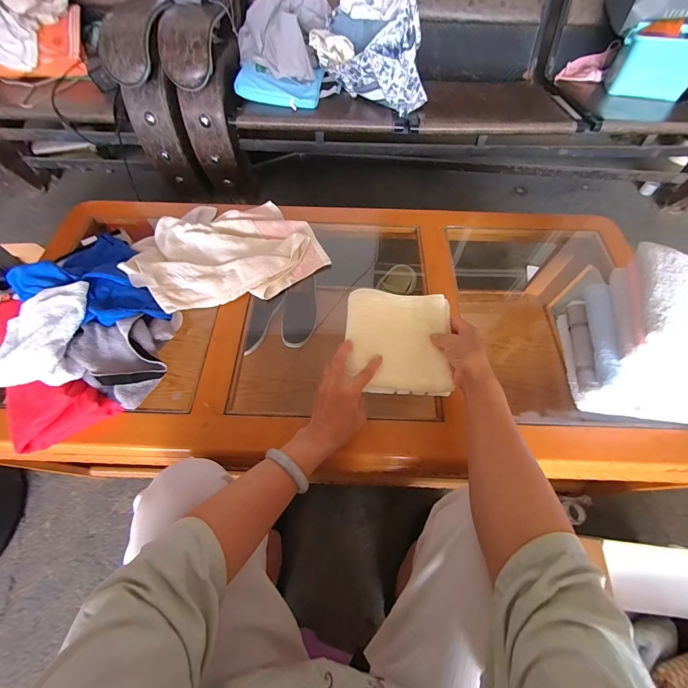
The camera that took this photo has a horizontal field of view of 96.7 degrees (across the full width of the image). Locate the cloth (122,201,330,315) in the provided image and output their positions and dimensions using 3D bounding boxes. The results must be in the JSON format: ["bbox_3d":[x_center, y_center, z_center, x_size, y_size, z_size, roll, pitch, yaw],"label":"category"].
[{"bbox_3d":[-0.230,-0.207,0.614,0.343,0.065,0.265,-17,63,-10],"label":"cloth"}]

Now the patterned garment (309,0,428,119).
[{"bbox_3d":[0.080,-0.925,0.947,0.335,0.238,0.252,-4,61,-3],"label":"patterned garment"}]

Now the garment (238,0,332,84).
[{"bbox_3d":[-0.205,-1.043,1.026,0.297,0.135,0.331,0,61,0],"label":"garment"}]

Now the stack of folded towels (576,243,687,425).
[{"bbox_3d":[0.463,-0.010,0.436,0.178,0.154,0.183,9,61,5],"label":"stack of folded towels"}]

